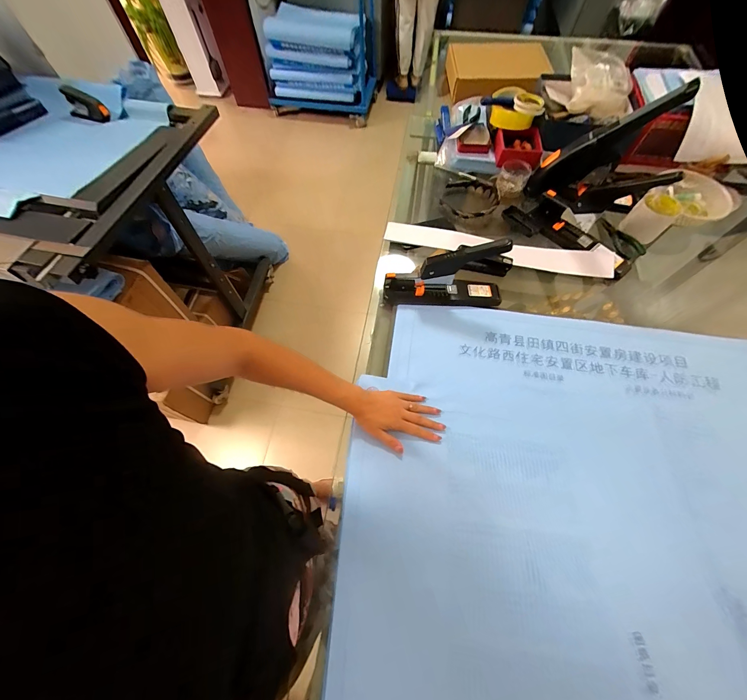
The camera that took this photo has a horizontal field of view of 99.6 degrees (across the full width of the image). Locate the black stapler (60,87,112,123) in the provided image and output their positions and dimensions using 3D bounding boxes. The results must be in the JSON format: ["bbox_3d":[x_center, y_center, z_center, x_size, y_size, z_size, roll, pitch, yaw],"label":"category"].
[{"bbox_3d":[-0.957,-0.811,1.050,0.111,0.079,0.047,6,64,3],"label":"black stapler"}]

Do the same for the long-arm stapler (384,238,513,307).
[{"bbox_3d":[0.180,-0.172,0.713,0.306,0.162,0.068,0,64,1],"label":"long-arm stapler"}]

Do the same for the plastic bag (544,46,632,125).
[{"bbox_3d":[0.696,-0.844,0.988,0.257,0.063,0.283,31,68,15],"label":"plastic bag"}]

